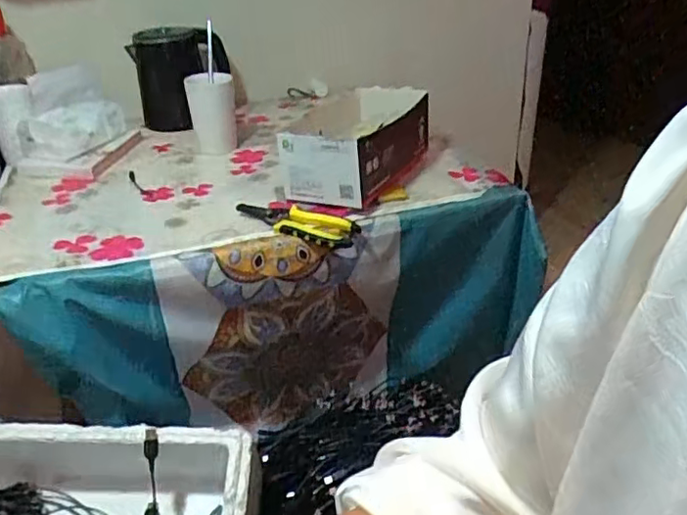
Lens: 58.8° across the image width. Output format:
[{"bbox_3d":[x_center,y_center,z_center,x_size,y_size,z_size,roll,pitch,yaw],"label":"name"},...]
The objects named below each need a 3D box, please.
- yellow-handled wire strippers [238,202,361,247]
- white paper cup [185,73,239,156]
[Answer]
[{"bbox_3d":[-0.062,-0.045,0.803,0.163,0.028,0.069,10,33,20],"label":"yellow-handled wire strippers"},{"bbox_3d":[-0.216,-0.240,1.017,0.074,0.131,0.089,-8,31,-10],"label":"white paper cup"}]

